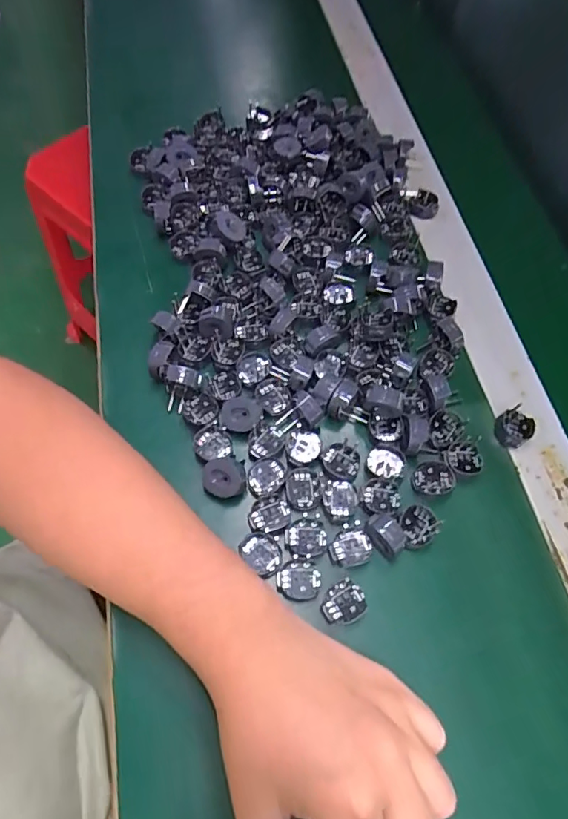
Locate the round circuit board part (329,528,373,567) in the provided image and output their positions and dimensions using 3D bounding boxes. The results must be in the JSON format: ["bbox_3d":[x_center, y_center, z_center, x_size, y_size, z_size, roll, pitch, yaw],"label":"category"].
[{"bbox_3d":[0.045,0.092,0.338,0.028,0.006,0.022,-16,66,-9],"label":"round circuit board part"}]

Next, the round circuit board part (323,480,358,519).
[{"bbox_3d":[0.039,0.061,0.352,0.023,0.004,0.026,-1,64,-2],"label":"round circuit board part"}]

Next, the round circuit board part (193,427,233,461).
[{"bbox_3d":[-0.053,0.025,0.372,0.028,0.006,0.024,-13,83,5],"label":"round circuit board part"}]

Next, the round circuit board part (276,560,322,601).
[{"bbox_3d":[0.010,0.110,0.328,0.028,0.004,0.024,-13,65,-8],"label":"round circuit board part"}]

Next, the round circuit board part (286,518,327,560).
[{"bbox_3d":[0.015,0.086,0.339,0.025,0.004,0.026,1,64,-1],"label":"round circuit board part"}]

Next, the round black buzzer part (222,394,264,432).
[{"bbox_3d":[-0.031,0.003,0.376,0.030,0.010,0.028,1,64,-1],"label":"round black buzzer part"}]

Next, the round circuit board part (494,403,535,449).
[{"bbox_3d":[0.174,0.013,0.382,0.029,0.019,0.025,-39,71,-18],"label":"round circuit board part"}]

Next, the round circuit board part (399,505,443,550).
[{"bbox_3d":[0.091,0.079,0.345,0.027,0.009,0.026,1,64,-1],"label":"round circuit board part"}]

